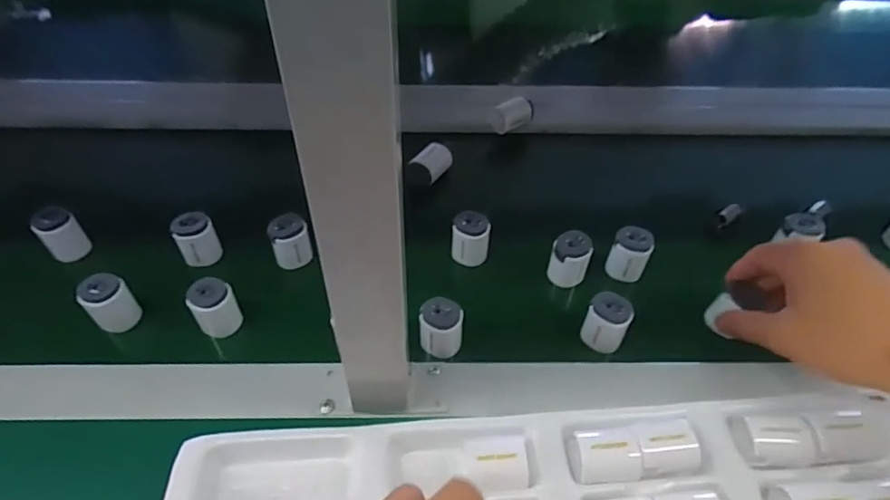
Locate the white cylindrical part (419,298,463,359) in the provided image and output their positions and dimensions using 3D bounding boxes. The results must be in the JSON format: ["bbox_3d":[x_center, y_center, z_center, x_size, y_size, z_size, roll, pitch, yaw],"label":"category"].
[{"bbox_3d":[-0.003,0.057,0.393,0.030,0.036,0.024,5,46,3],"label":"white cylindrical part"}]

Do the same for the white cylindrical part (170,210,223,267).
[{"bbox_3d":[-0.208,-0.007,0.452,0.032,0.045,0.025,-21,50,-21],"label":"white cylindrical part"}]

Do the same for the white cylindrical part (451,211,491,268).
[{"bbox_3d":[0.022,-0.010,0.461,0.030,0.040,0.025,12,47,10],"label":"white cylindrical part"}]

